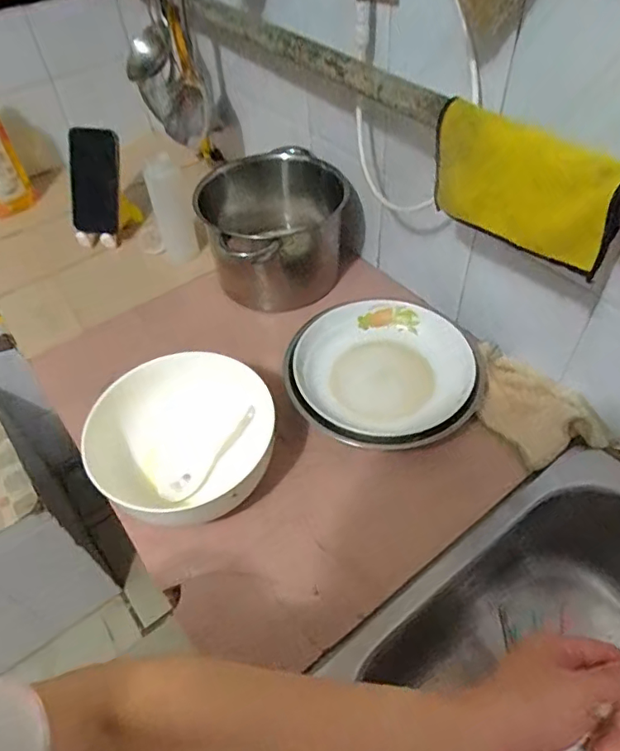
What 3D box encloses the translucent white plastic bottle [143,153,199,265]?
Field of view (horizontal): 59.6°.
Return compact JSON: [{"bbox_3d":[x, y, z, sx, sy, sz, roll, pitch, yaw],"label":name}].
[{"bbox_3d":[-0.200,-0.239,0.794,0.053,0.146,0.050,-17,51,-10],"label":"translucent white plastic bottle"}]

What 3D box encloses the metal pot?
[{"bbox_3d":[-0.050,-0.201,0.734,0.173,0.138,0.205,-17,51,-10],"label":"metal pot"}]

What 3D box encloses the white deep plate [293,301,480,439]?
[{"bbox_3d":[0.083,-0.017,0.631,0.188,0.053,0.169,-1,50,3],"label":"white deep plate"}]

